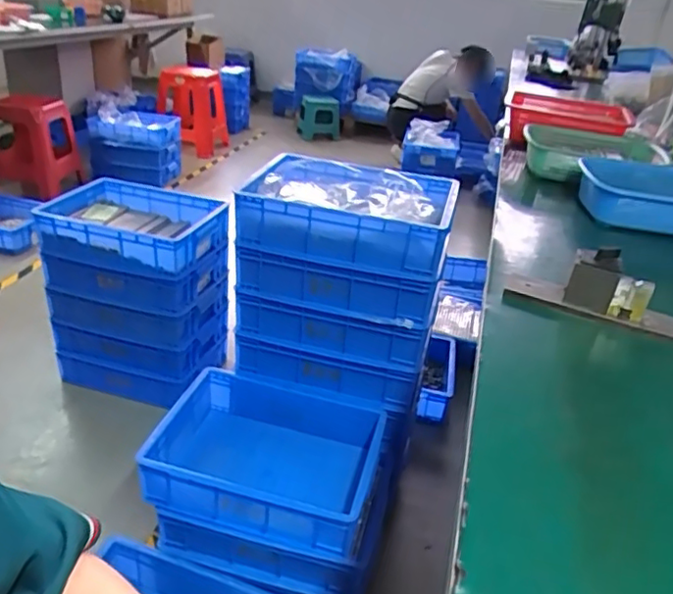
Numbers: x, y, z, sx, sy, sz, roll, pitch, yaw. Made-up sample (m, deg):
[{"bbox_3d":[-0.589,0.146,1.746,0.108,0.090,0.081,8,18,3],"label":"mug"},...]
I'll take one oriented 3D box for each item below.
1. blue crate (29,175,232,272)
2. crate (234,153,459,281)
[{"bbox_3d":[-0.547,-0.193,1.586,0.467,0.111,0.299,11,29,11],"label":"blue crate"},{"bbox_3d":[0.031,-0.183,1.256,0.410,0.123,0.307,11,29,10],"label":"crate"}]

